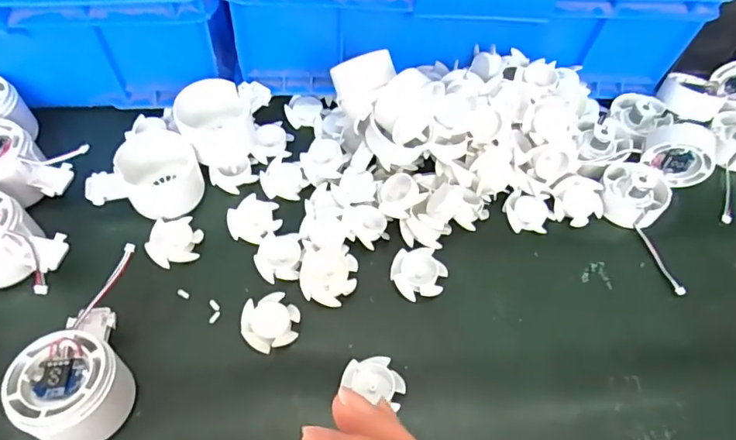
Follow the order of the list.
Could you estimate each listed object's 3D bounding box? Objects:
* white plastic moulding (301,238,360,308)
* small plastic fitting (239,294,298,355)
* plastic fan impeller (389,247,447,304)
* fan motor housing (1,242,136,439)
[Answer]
[{"bbox_3d":[-0.030,0.040,0.379,0.042,0.020,0.041,12,59,4],"label":"white plastic moulding"},{"bbox_3d":[-0.069,0.074,0.363,0.040,0.011,0.038,1,58,-2],"label":"small plastic fitting"},{"bbox_3d":[0.038,0.041,0.387,0.039,0.015,0.037,-13,60,-11],"label":"plastic fan impeller"},{"bbox_3d":[-0.179,0.082,0.324,0.061,0.052,0.117,-6,58,-7],"label":"fan motor housing"}]

